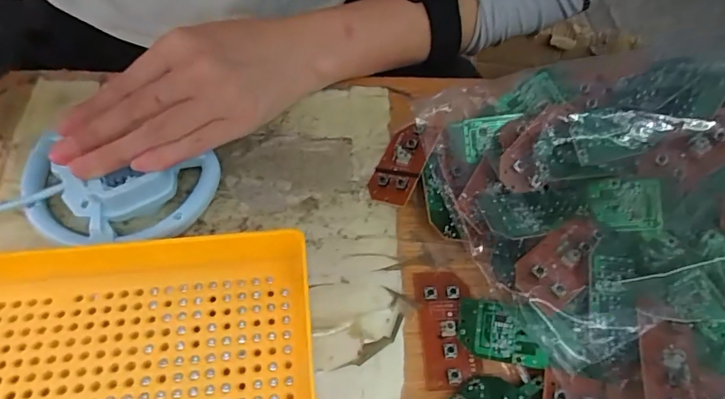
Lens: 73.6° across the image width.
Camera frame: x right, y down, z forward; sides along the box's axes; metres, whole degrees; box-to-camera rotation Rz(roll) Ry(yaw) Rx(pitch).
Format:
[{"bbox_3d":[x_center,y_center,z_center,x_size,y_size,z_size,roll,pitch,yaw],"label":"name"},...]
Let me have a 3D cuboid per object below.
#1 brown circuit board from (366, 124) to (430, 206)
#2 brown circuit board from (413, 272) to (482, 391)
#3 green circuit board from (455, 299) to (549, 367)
[{"bbox_3d":[0.022,-0.021,0.290,0.029,0.004,0.054,6,61,33],"label":"brown circuit board"},{"bbox_3d":[0.043,0.065,0.248,0.027,0.011,0.059,-2,59,-5],"label":"brown circuit board"},{"bbox_3d":[0.069,0.065,0.240,0.042,0.006,0.028,4,70,18],"label":"green circuit board"}]

